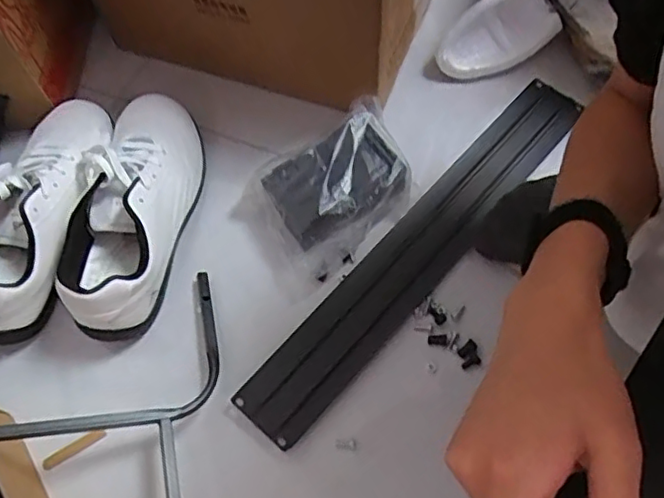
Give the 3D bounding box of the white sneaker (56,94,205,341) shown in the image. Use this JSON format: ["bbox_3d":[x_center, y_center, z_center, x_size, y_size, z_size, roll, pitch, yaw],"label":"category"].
[{"bbox_3d":[-0.195,-0.045,0.603,0.103,0.088,0.261,4,66,5],"label":"white sneaker"}]

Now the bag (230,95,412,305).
[{"bbox_3d":[0.000,-0.056,0.614,0.187,0.053,0.133,-34,69,-11],"label":"bag"}]

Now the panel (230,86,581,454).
[{"bbox_3d":[0.094,-0.009,0.612,0.075,0.017,0.473,39,74,18],"label":"panel"}]

